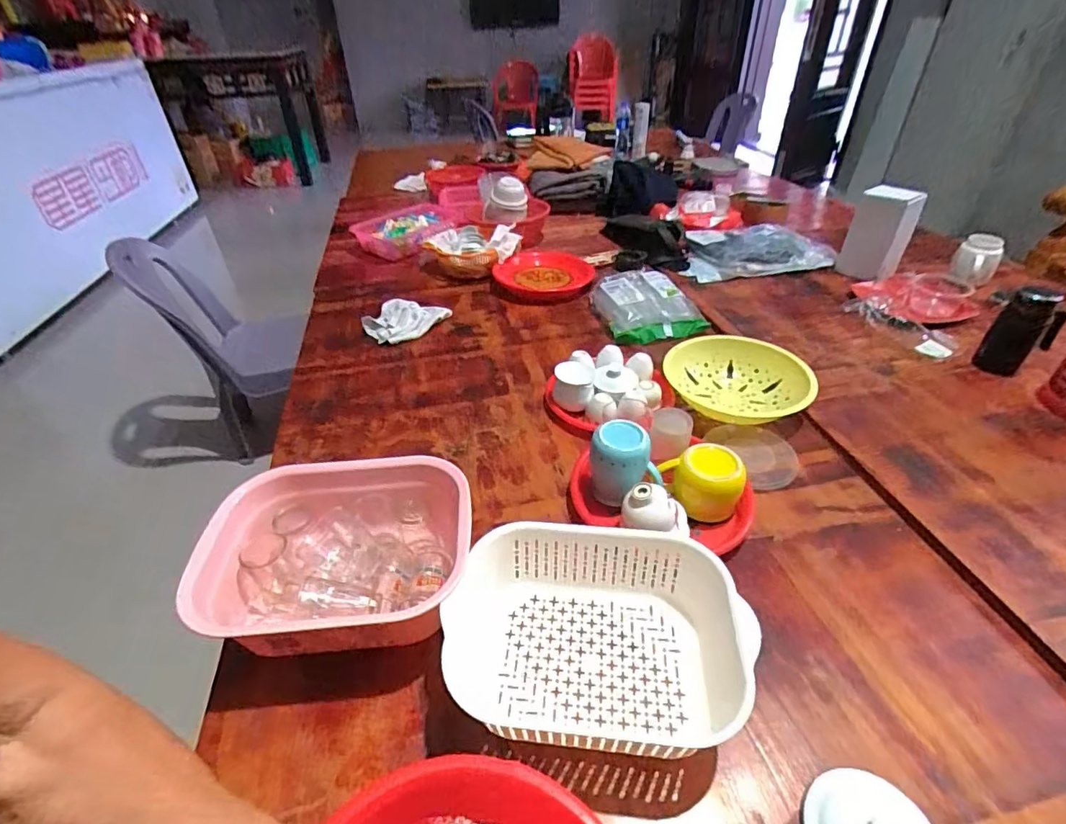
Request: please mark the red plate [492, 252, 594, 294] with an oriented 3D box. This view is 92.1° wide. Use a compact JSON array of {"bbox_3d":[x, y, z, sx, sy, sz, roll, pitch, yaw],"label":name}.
[{"bbox_3d":[0.032,-0.386,1.386,0.247,0.039,0.258,-1,39,1],"label":"red plate"}]

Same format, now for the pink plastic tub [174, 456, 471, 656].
[{"bbox_3d":[-0.225,0.178,0.624,0.295,0.115,0.233,-4,37,-3],"label":"pink plastic tub"}]

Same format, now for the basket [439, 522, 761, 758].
[{"bbox_3d":[0.075,0.234,0.552,0.284,0.098,0.195,3,38,6],"label":"basket"}]

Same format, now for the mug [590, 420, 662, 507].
[{"bbox_3d":[0.128,0.077,0.728,0.095,0.102,0.076,27,46,32],"label":"mug"}]

